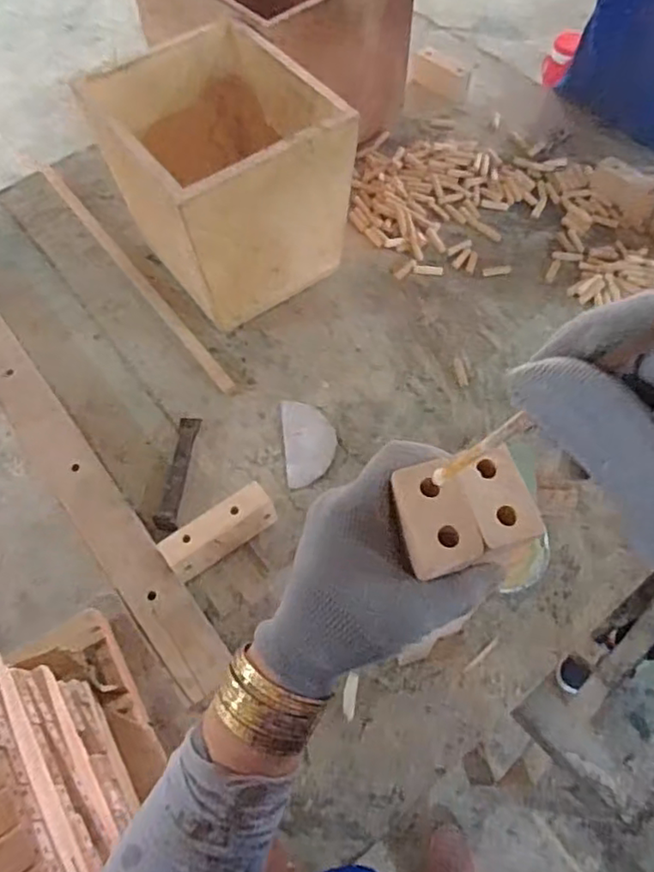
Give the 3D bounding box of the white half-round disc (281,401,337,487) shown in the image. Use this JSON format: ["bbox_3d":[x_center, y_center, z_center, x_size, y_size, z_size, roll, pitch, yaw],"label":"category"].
[{"bbox_3d":[-0.020,0.006,0.716,0.060,0.013,0.103,-5,61,-5],"label":"white half-round disc"}]

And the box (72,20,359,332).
[{"bbox_3d":[-0.126,-0.311,0.758,0.214,0.232,0.252,-33,65,-15],"label":"box"}]

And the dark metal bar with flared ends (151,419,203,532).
[{"bbox_3d":[-0.167,0.039,0.688,0.023,0.013,0.142,5,60,1],"label":"dark metal bar with flared ends"}]

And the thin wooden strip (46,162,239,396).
[{"bbox_3d":[-0.282,-0.237,0.857,0.020,0.014,0.534,-34,66,-16],"label":"thin wooden strip"}]

